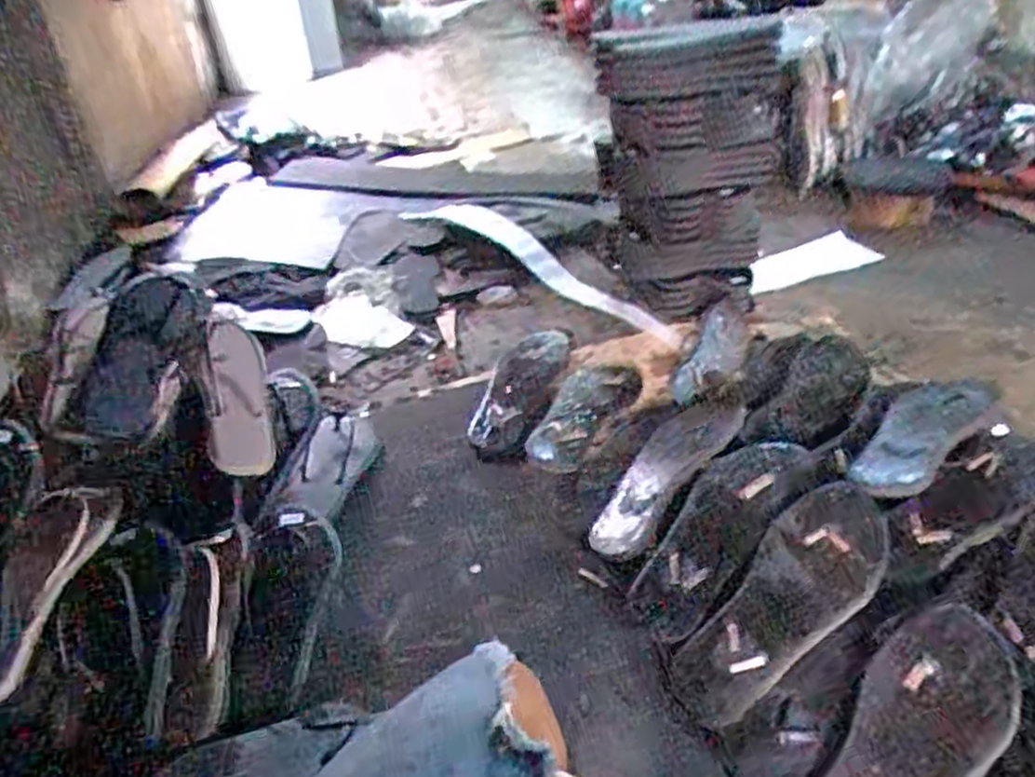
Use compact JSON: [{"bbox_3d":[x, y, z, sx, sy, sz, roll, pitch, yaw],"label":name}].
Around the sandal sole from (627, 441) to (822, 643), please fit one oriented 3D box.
[{"bbox_3d":[0.203,0.138,0.720,0.102,0.028,0.244,27,64,38],"label":"sandal sole"}]

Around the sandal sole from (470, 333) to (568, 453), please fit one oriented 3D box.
[{"bbox_3d":[0.005,-0.003,1.042,0.100,0.055,0.254,9,38,21],"label":"sandal sole"}]

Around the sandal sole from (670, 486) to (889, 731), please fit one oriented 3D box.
[{"bbox_3d":[0.238,0.192,0.644,0.249,0.023,0.097,-45,45,-9],"label":"sandal sole"}]

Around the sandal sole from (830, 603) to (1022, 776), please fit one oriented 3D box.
[{"bbox_3d":[0.281,0.270,0.527,0.089,0.026,0.243,29,68,40],"label":"sandal sole"}]

